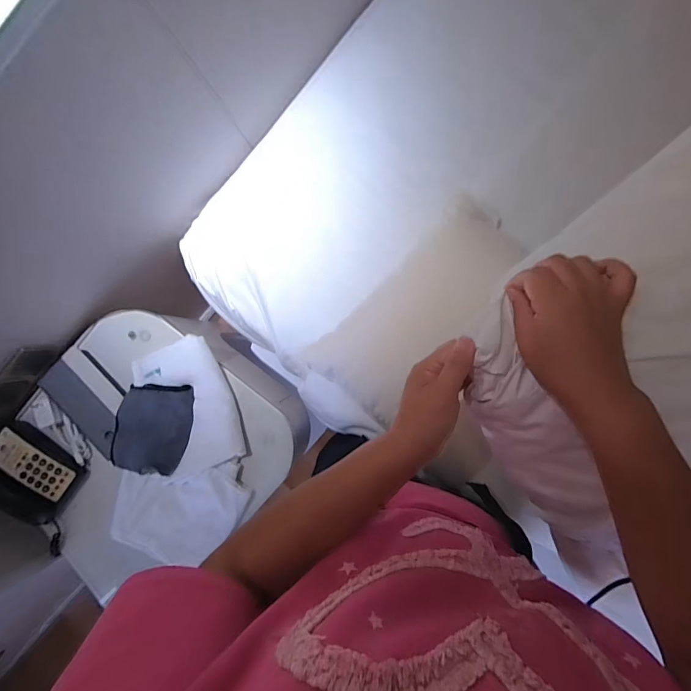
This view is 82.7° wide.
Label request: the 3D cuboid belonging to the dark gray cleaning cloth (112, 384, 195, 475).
[{"bbox_3d":[-0.397,0.169,0.802,0.155,0.042,0.182,7,91,7],"label":"dark gray cleaning cloth"}]

